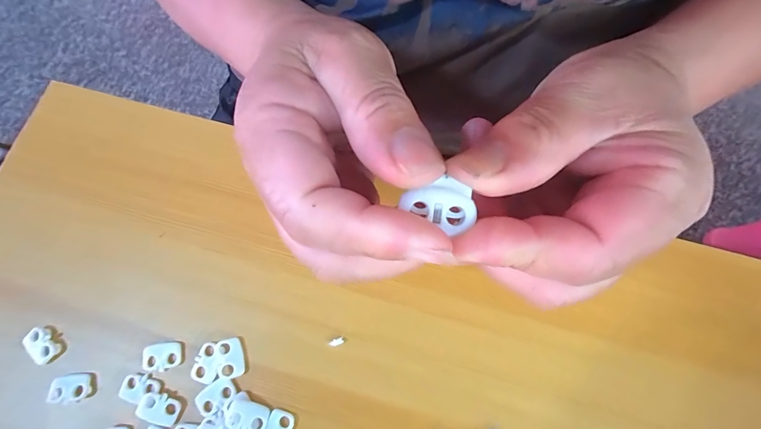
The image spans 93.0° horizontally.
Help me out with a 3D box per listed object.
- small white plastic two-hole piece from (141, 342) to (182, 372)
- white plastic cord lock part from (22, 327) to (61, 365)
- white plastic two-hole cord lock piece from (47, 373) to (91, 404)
[{"bbox_3d":[-0.109,0.070,0.178,0.019,0.004,0.013,-6,75,1],"label":"small white plastic two-hole piece"},{"bbox_3d":[-0.170,0.065,0.181,0.018,0.004,0.011,38,80,12],"label":"white plastic cord lock part"},{"bbox_3d":[-0.151,0.084,0.176,0.018,0.004,0.012,-11,74,0],"label":"white plastic two-hole cord lock piece"}]

